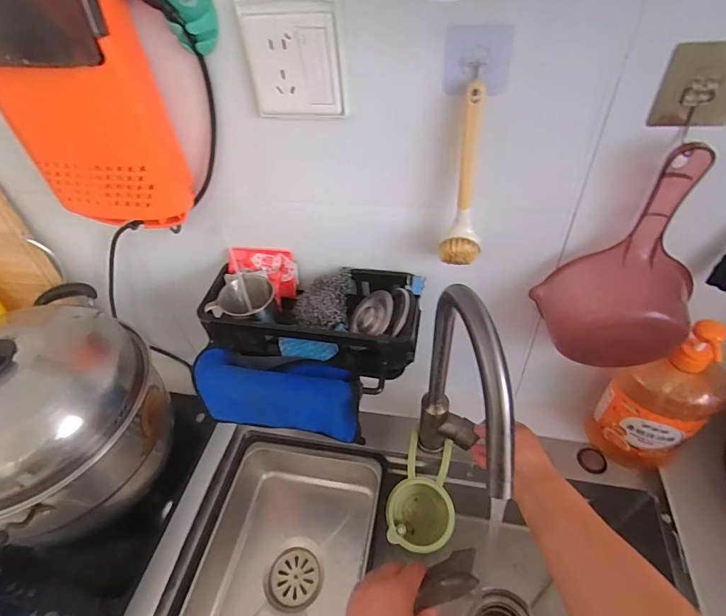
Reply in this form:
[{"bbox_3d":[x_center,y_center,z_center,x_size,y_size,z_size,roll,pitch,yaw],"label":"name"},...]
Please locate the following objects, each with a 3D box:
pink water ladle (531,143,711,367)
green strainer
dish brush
[{"bbox_3d":[0.287,-0.036,0.446,0.154,0.242,0.081,6,47,12],"label":"pink water ladle"},{"bbox_3d":[0.097,0.308,0.676,0.103,0.132,0.147,11,48,15],"label":"green strainer"},{"bbox_3d":[0.108,-0.127,0.435,0.041,0.184,0.034,9,48,14],"label":"dish brush"}]

